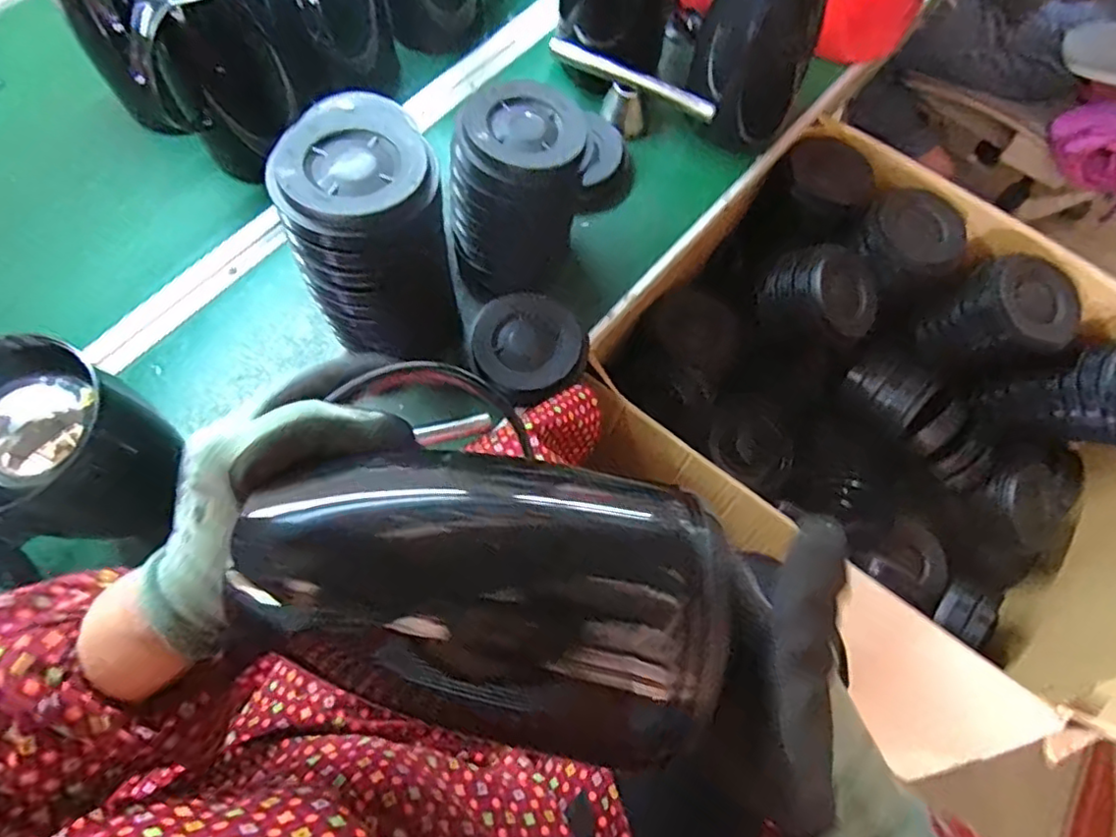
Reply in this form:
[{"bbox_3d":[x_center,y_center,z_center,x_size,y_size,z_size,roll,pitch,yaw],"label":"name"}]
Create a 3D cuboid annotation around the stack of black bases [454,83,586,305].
[{"bbox_3d":[-0.034,-0.219,0.613,0.115,0.157,0.138,9,70,3],"label":"stack of black bases"}]

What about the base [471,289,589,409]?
[{"bbox_3d":[-0.031,-0.071,0.628,0.113,0.024,0.108,0,70,0],"label":"base"}]

